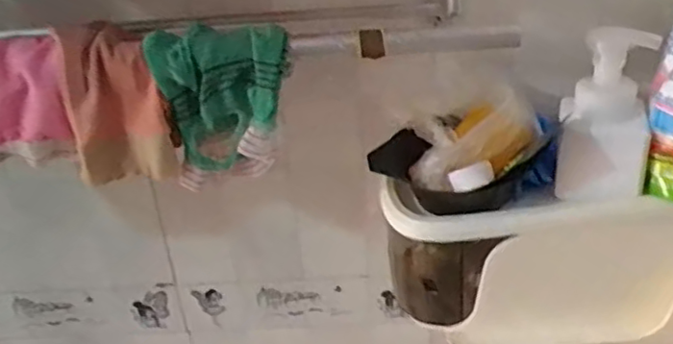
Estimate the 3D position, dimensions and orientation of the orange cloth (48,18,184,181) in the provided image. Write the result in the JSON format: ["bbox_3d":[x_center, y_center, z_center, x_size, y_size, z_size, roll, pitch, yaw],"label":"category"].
[{"bbox_3d":[-0.163,-0.045,0.457,0.069,0.110,0.055,-15,31,-19],"label":"orange cloth"}]

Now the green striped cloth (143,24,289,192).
[{"bbox_3d":[-0.082,-0.046,0.455,0.098,0.105,0.041,-5,29,-3],"label":"green striped cloth"}]

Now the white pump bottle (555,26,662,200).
[{"bbox_3d":[0.213,-0.045,0.498,0.070,0.126,0.058,8,31,20],"label":"white pump bottle"}]

